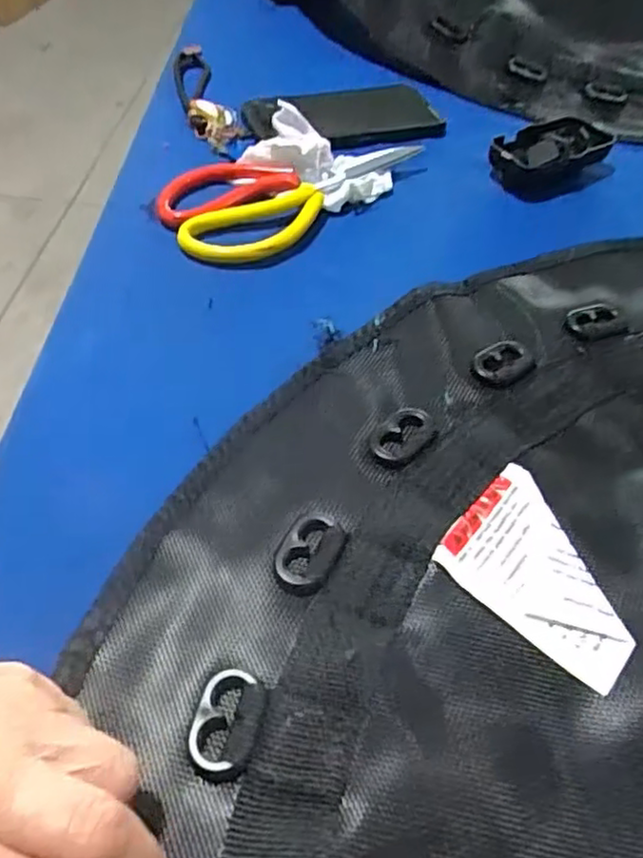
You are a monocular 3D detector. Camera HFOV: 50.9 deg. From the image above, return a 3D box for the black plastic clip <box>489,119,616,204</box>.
[{"bbox_3d":[0.183,-0.221,0.544,0.097,0.023,0.062,-31,59,-26],"label":"black plastic clip"}]

